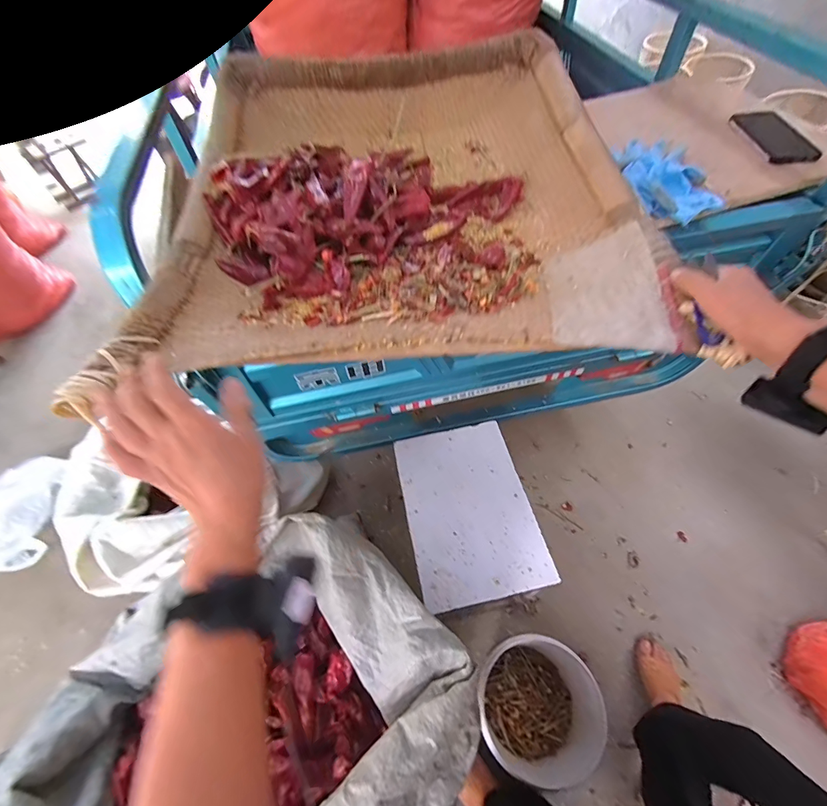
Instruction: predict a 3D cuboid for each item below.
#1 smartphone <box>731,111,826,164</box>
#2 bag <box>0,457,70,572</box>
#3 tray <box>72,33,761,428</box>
[{"bbox_3d":[0.649,-0.481,0.704,0.085,0.013,0.153,-11,62,6],"label":"smartphone"},{"bbox_3d":[-1.362,0.374,1.307,0.345,0.056,0.379,-15,63,-4],"label":"bag"},{"bbox_3d":[-0.026,-0.291,0.552,0.618,0.118,0.615,-8,58,-2],"label":"tray"}]

